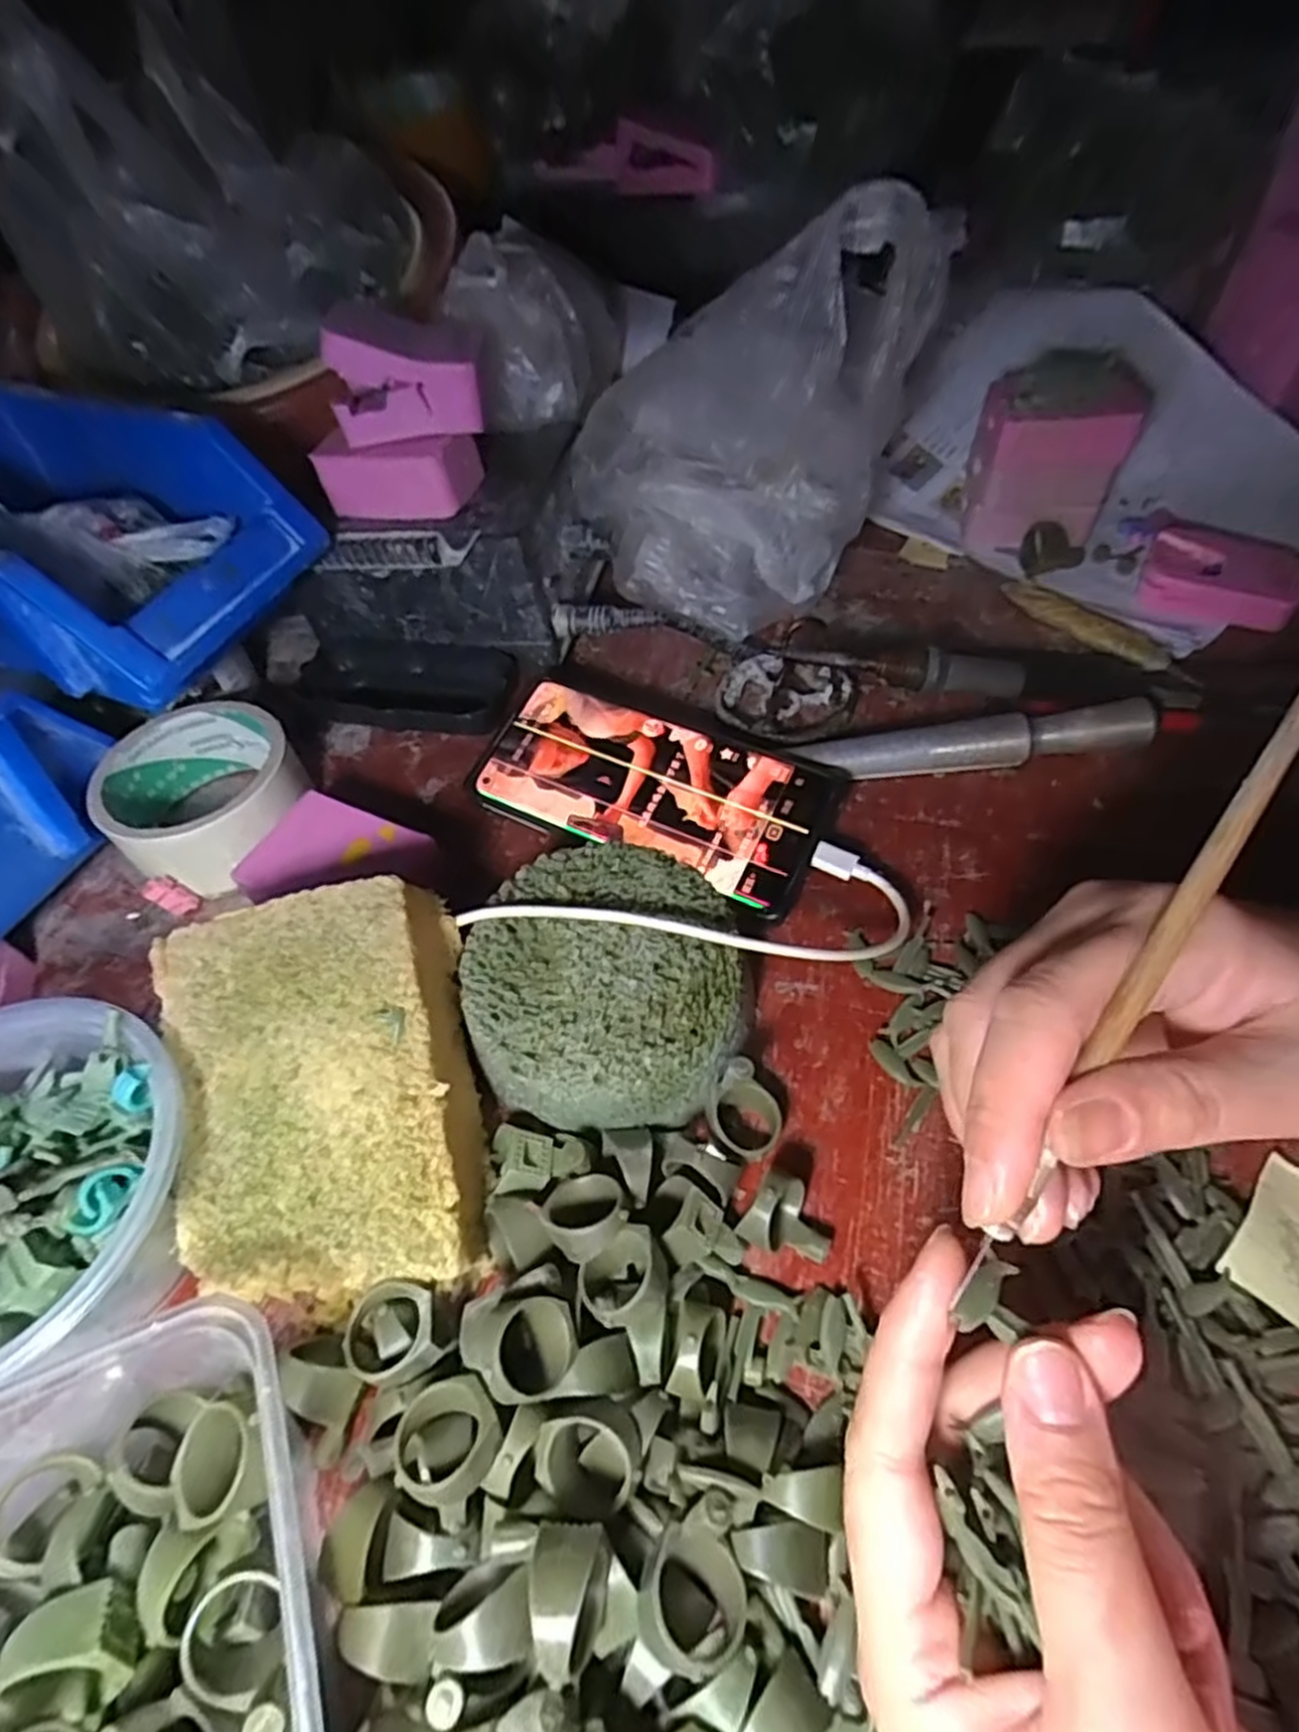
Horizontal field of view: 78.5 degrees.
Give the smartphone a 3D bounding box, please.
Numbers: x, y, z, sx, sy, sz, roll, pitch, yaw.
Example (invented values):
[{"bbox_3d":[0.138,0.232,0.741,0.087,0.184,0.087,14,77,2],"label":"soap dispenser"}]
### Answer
[{"bbox_3d":[0.003,-0.038,0.367,0.159,0.010,0.078,21,70,16],"label":"smartphone"}]

